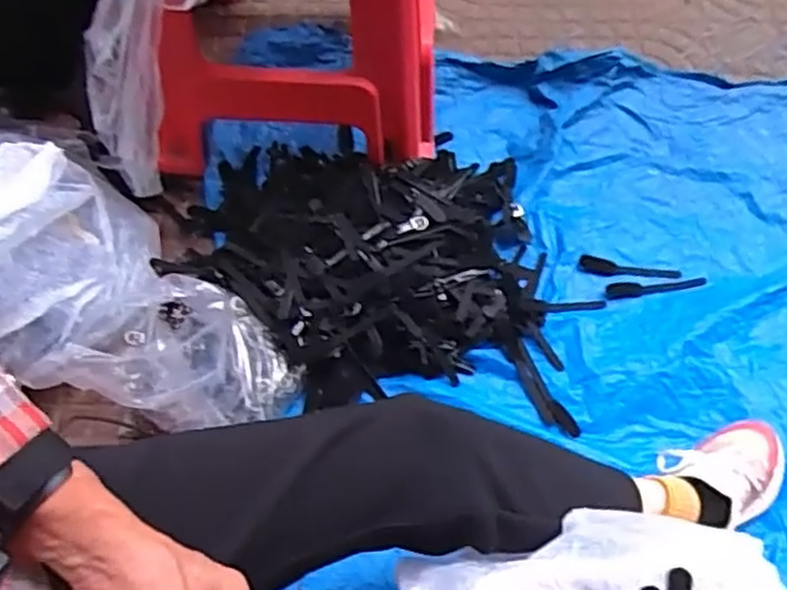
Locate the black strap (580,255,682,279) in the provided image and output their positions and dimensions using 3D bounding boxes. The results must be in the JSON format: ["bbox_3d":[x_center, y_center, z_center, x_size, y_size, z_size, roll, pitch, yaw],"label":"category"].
[{"bbox_3d":[0.322,-0.036,1.014,0.136,0.011,0.029,5,59,0],"label":"black strap"}]

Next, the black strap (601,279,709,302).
[{"bbox_3d":[0.351,-0.009,0.999,0.136,0.008,0.025,-4,60,-5],"label":"black strap"}]

